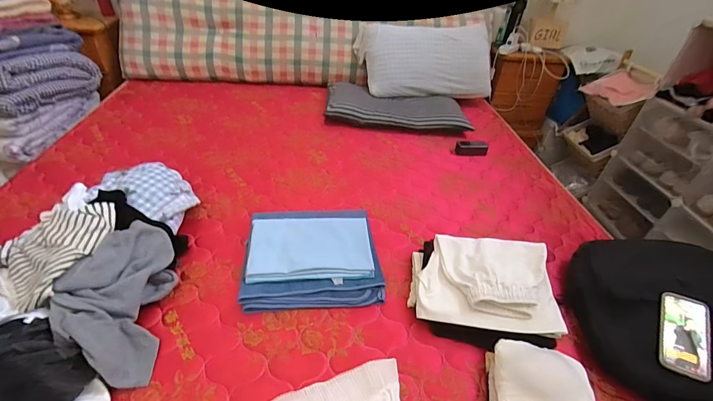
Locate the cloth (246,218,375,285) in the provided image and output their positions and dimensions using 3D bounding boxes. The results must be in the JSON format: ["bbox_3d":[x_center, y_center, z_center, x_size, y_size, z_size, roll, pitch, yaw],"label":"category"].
[{"bbox_3d":[-0.118,0.122,0.912,0.314,0.038,0.197,1,38,-7],"label":"cloth"}]

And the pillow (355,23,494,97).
[{"bbox_3d":[0.360,-0.720,1.804,0.677,0.345,0.133,-4,13,-10],"label":"pillow"}]

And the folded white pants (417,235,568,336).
[{"bbox_3d":[0.307,0.182,0.813,0.306,0.053,0.223,3,52,14],"label":"folded white pants"}]

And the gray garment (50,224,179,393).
[{"bbox_3d":[-0.518,0.208,0.754,0.186,0.112,0.357,-1,38,-10],"label":"gray garment"}]

